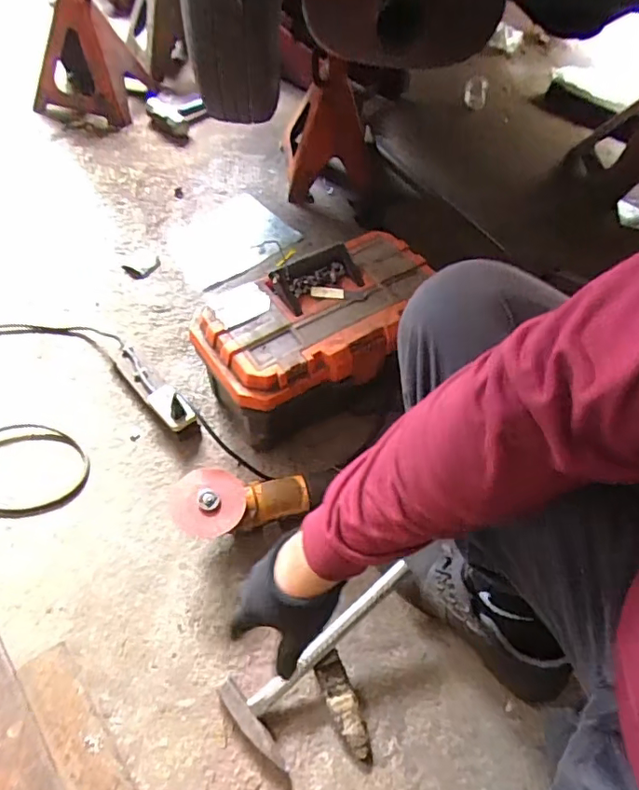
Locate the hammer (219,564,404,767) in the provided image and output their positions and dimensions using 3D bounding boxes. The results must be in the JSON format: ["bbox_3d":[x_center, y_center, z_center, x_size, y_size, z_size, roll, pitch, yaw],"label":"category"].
[{"bbox_3d":[0.011,0.317,0.679,0.277,0.027,0.106,-42,65,-12],"label":"hammer"}]

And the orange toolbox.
[{"bbox_3d":[0.007,-0.069,0.862,0.371,0.231,0.212,-24,59,-20],"label":"orange toolbox"}]

